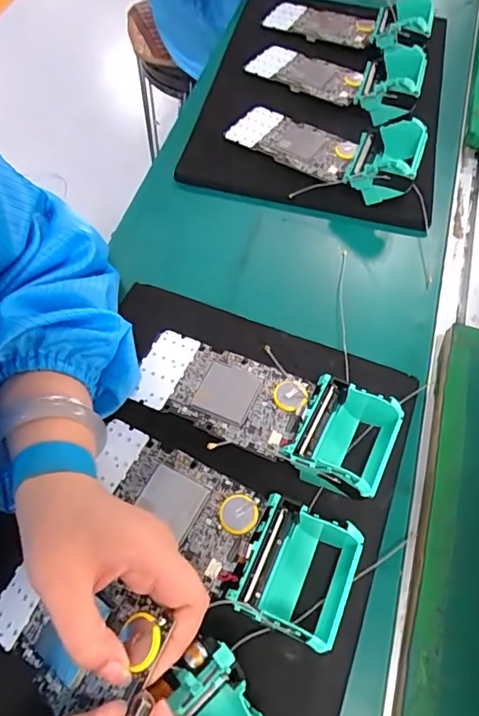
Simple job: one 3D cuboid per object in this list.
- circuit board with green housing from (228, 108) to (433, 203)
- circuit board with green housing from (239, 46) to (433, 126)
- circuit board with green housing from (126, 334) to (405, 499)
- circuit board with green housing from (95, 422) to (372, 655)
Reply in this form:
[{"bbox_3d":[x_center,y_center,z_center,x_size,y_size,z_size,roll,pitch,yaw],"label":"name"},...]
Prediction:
[{"bbox_3d":[0.079,-0.211,0.454,0.185,0.051,0.075,24,65,12],"label":"circuit board with green housing"},{"bbox_3d":[0.110,-0.307,0.519,0.186,0.035,0.083,27,65,27],"label":"circuit board with green housing"},{"bbox_3d":[0.014,0.029,0.339,0.187,0.032,0.067,23,65,12],"label":"circuit board with green housing"},{"bbox_3d":[-0.019,0.102,0.299,0.181,0.034,0.068,24,65,12],"label":"circuit board with green housing"}]

